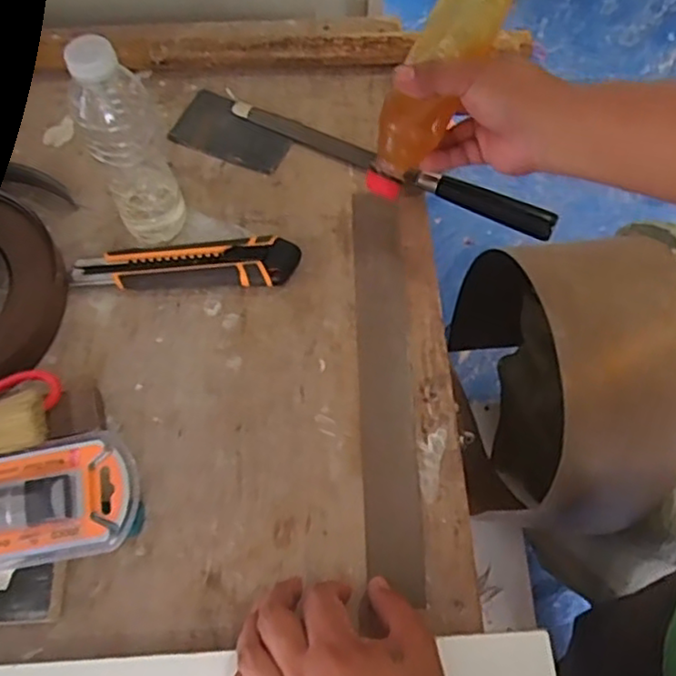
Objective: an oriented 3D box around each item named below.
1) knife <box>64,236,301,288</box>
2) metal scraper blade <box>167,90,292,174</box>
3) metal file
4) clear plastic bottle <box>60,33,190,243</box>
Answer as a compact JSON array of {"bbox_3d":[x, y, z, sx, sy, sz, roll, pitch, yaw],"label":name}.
[{"bbox_3d":[-0.131,-0.065,0.569,0.190,0.020,0.045,0,63,0],"label":"knife"},{"bbox_3d":[-0.102,-0.199,0.643,0.113,0.004,0.068,25,69,10],"label":"metal scraper blade"},{"bbox_3d":[0.043,-0.163,0.615,0.324,0.023,0.023,27,66,13],"label":"metal file"},{"bbox_3d":[-0.162,-0.147,0.517,0.052,0.182,0.061,-19,65,-9],"label":"clear plastic bottle"}]

